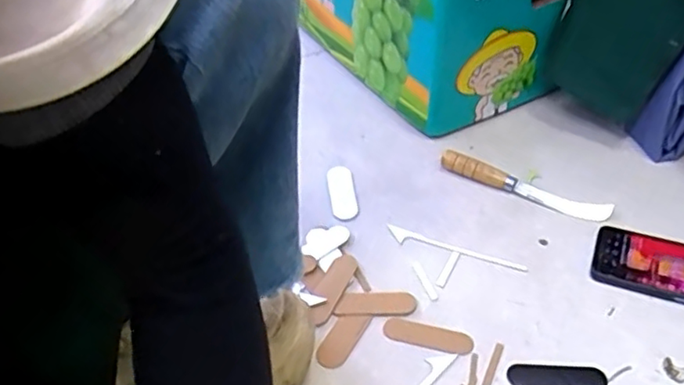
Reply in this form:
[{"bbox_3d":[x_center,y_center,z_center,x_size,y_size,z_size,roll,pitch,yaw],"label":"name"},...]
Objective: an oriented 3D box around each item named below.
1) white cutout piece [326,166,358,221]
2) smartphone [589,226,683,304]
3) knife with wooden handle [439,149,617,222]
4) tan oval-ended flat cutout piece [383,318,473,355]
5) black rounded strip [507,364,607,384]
[{"bbox_3d":[-0.001,-0.002,0.777,0.031,0.009,0.093,-7,43,-2],"label":"white cutout piece"},{"bbox_3d":[0.350,0.083,0.647,0.164,0.011,0.075,15,47,21],"label":"smartphone"},{"bbox_3d":[0.217,-0.009,0.749,0.204,0.024,0.029,21,49,25],"label":"knife with wooden handle"},{"bbox_3d":[0.085,0.144,0.619,0.087,0.004,0.023,10,56,14],"label":"tan oval-ended flat cutout piece"},{"bbox_3d":[0.199,0.172,0.576,0.087,0.004,0.025,1,44,7],"label":"black rounded strip"}]

